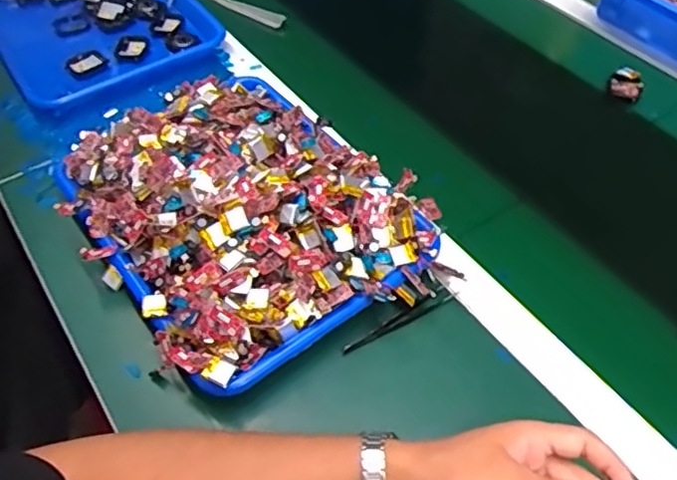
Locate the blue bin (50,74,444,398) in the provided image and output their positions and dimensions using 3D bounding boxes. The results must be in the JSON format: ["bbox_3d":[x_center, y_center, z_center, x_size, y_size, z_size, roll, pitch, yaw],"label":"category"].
[{"bbox_3d":[-0.096,-0.048,0.589,0.239,0.070,0.307,-36,58,-25],"label":"blue bin"}]

